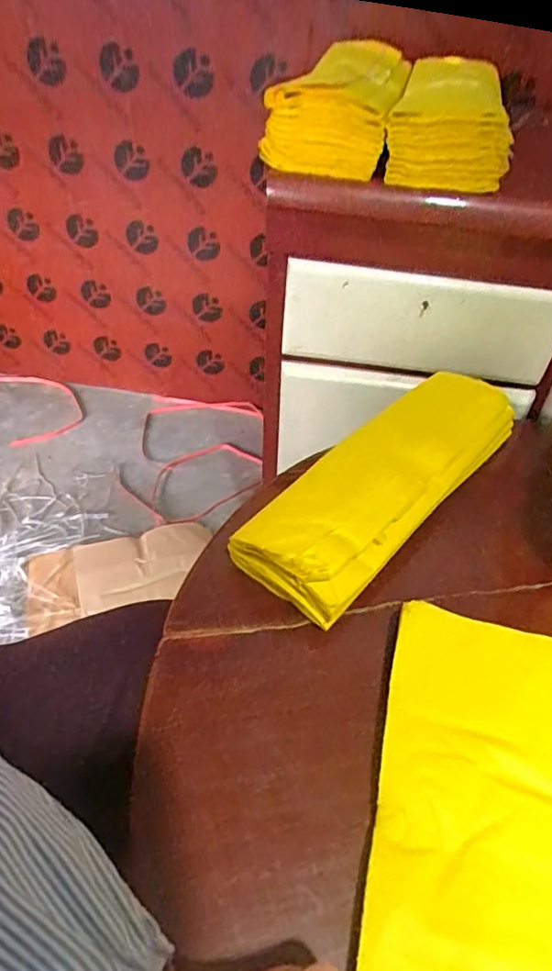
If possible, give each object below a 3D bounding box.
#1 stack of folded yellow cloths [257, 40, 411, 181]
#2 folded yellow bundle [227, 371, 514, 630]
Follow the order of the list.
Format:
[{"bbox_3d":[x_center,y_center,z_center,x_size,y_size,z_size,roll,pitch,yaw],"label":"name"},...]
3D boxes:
[{"bbox_3d":[0.084,-0.460,0.657,0.128,0.074,0.320,12,47,8],"label":"stack of folded yellow cloths"},{"bbox_3d":[0.118,-0.014,0.548,0.112,0.057,0.357,33,53,26],"label":"folded yellow bundle"}]

